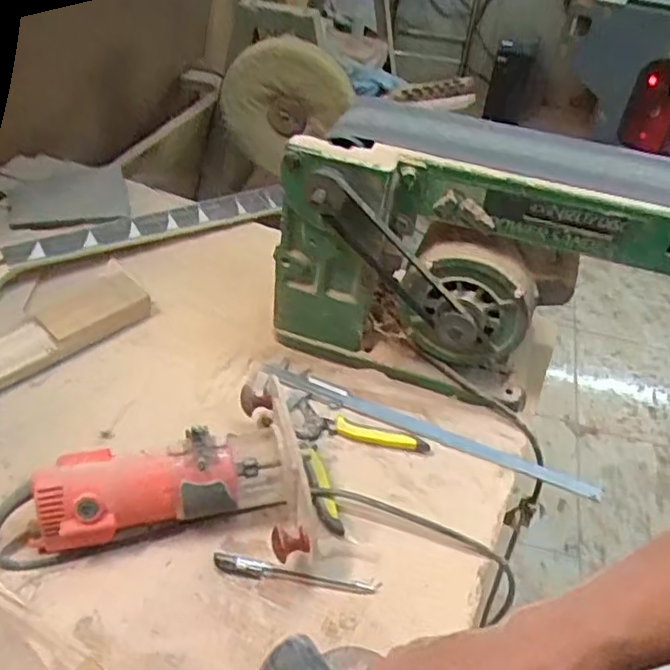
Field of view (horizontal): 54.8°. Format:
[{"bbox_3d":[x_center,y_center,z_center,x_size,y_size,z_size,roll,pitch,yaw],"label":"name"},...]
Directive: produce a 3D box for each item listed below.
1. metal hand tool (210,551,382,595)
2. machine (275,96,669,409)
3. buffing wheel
[{"bbox_3d":[-0.034,0.211,0.571,0.148,0.013,0.019,9,42,3],"label":"metal hand tool"},{"bbox_3d":[0.159,-0.069,0.703,0.428,0.279,0.179,16,42,10],"label":"machine"},{"bbox_3d":[-0.094,-0.435,1.237,0.243,0.244,0.038,12,42,6],"label":"buffing wheel"}]

